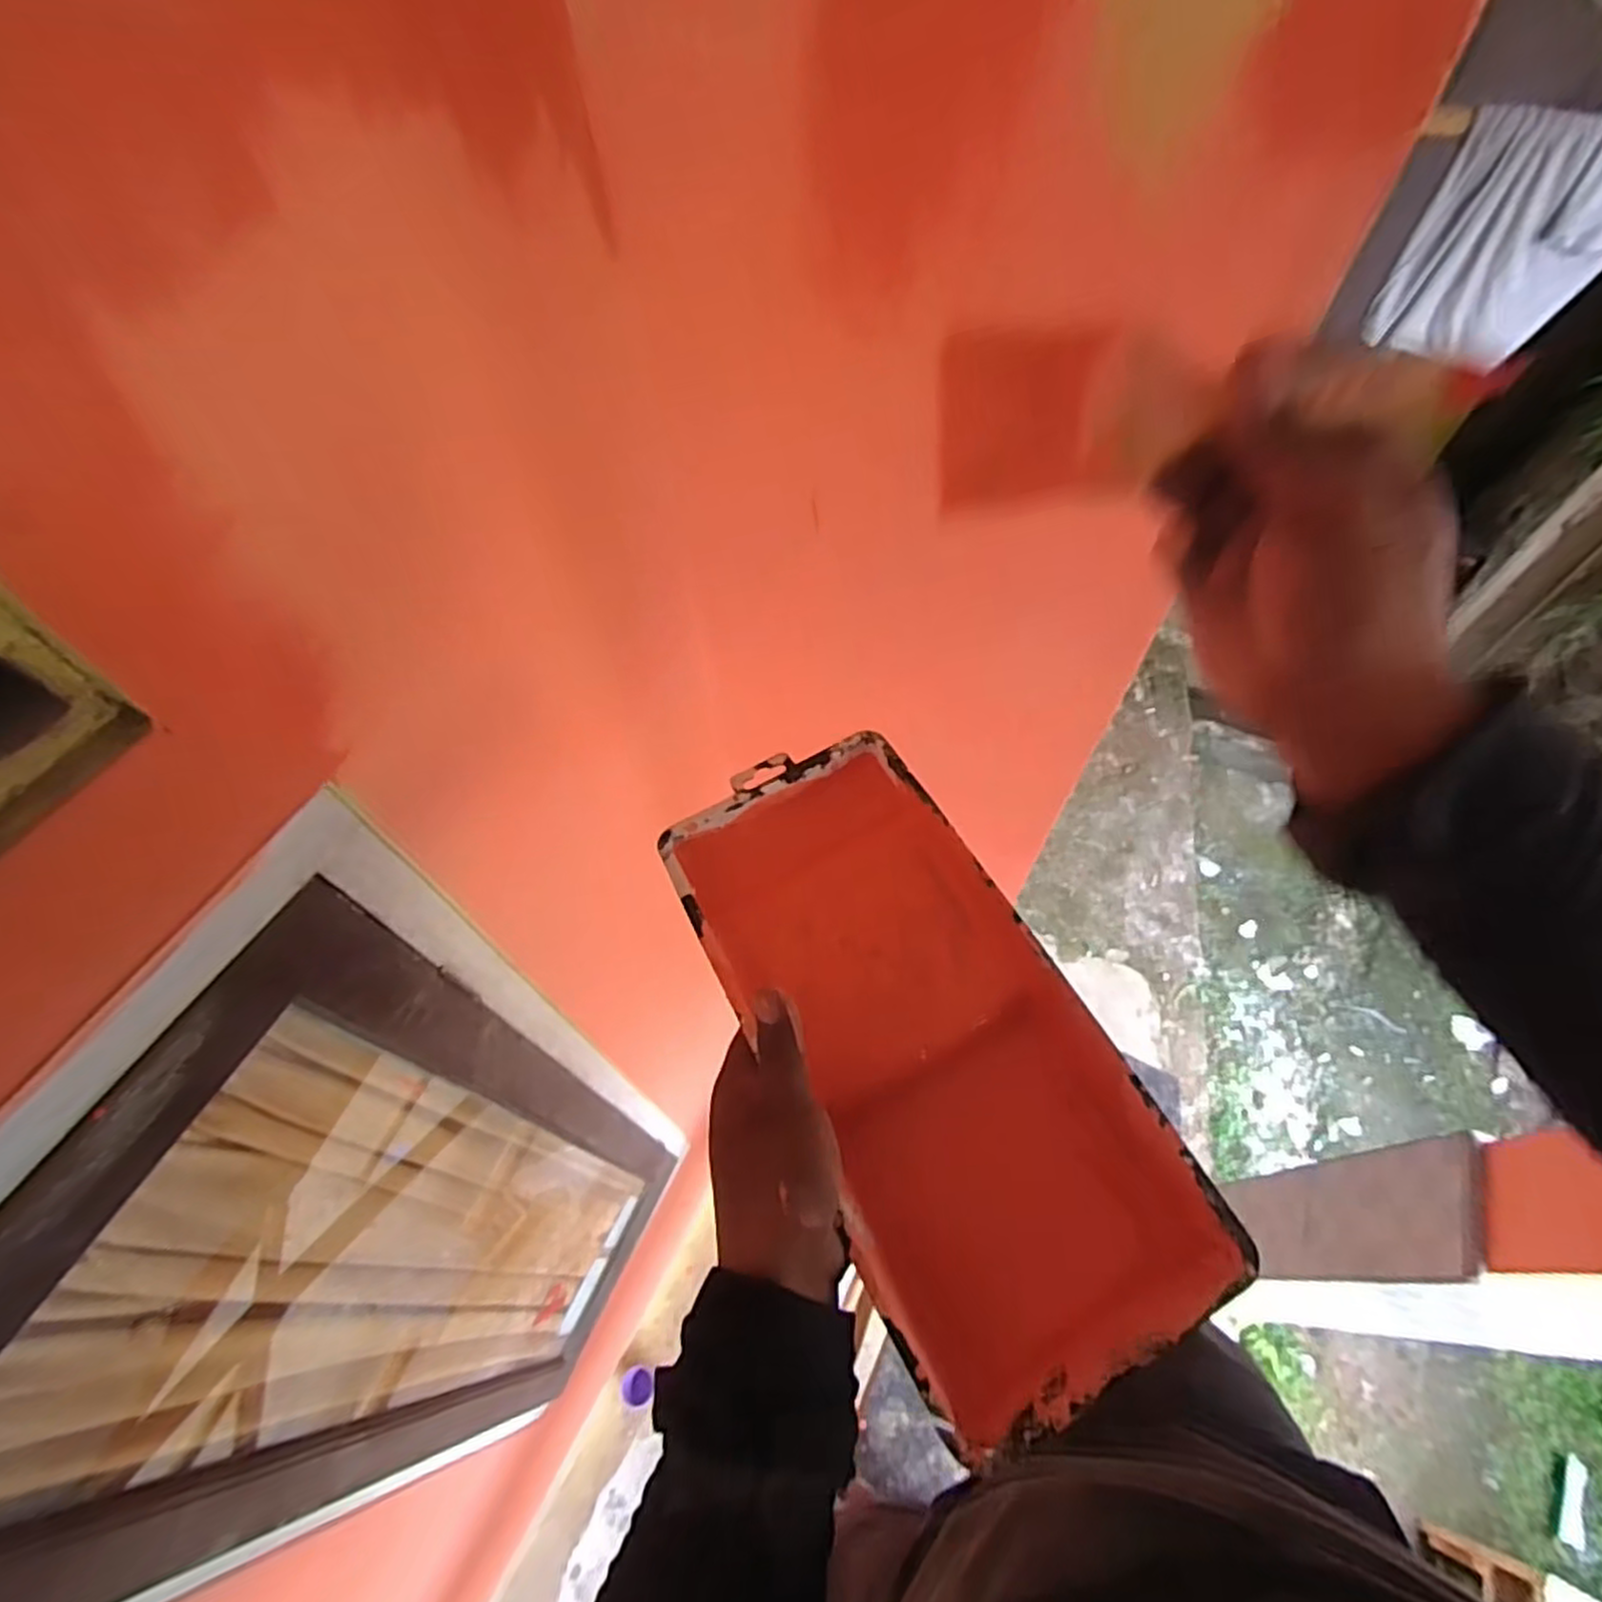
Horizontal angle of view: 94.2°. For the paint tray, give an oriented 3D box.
[{"bbox_3d":[0.057,0.115,0.393,0.157,0.070,0.322,-26,68,-14],"label":"paint tray"}]

